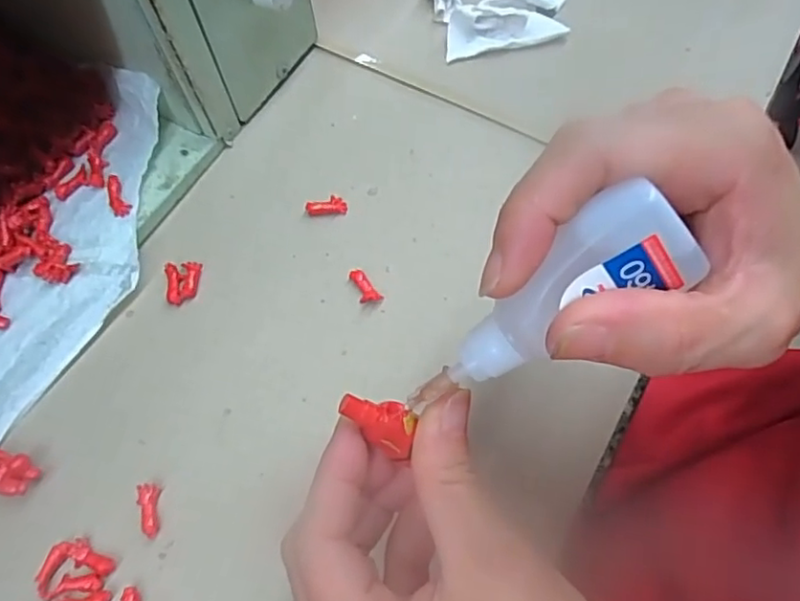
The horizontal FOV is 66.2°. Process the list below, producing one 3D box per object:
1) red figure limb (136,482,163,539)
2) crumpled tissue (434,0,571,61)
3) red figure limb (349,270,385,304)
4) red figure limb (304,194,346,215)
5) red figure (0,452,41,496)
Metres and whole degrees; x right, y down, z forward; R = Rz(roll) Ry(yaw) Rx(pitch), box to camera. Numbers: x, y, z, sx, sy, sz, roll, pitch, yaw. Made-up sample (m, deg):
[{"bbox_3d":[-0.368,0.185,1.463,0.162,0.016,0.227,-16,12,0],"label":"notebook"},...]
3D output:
[{"bbox_3d":[-0.115,0.096,0.280,0.010,0.005,0.024,-9,65,-5],"label":"red figure limb"},{"bbox_3d":[0.063,-0.211,0.417,0.083,0.019,0.098,-11,66,-6],"label":"crumpled tissue"},{"bbox_3d":[-0.020,-0.007,0.329,0.011,0.006,0.022,-36,70,-16],"label":"red figure limb"},{"bbox_3d":[-0.042,-0.054,0.351,0.023,0.007,0.010,-9,65,-5],"label":"red figure limb"},{"bbox_3d":[-0.189,0.078,0.286,0.038,0.012,0.018,14,66,6],"label":"red figure"}]

